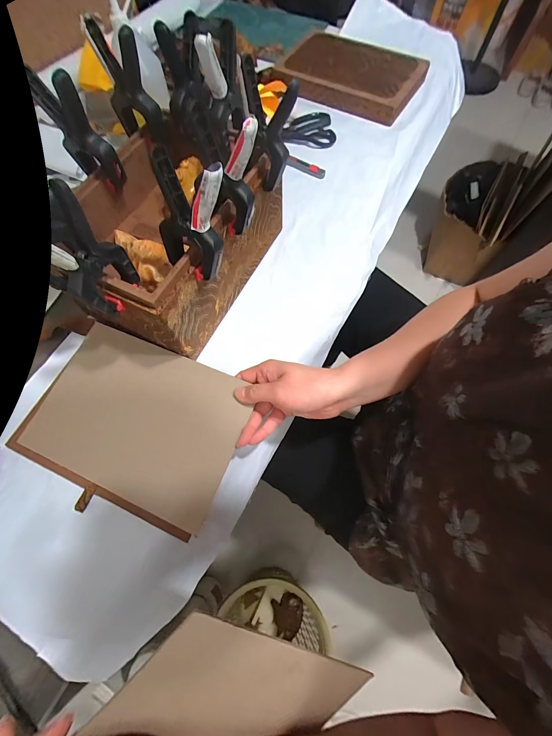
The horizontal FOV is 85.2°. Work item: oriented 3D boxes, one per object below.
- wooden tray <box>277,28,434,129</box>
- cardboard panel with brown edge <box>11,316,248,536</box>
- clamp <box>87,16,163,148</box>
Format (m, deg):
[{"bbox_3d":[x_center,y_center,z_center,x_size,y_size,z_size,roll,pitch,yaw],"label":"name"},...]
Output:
[{"bbox_3d":[0.149,-0.598,0.603,0.283,0.045,0.180,33,71,13],"label":"wooden tray"},{"bbox_3d":[-0.166,0.059,0.357,0.245,0.010,0.179,23,74,10],"label":"cardboard panel with brown edge"},{"bbox_3d":[-0.169,-0.322,0.344,0.055,0.095,0.027,38,73,15],"label":"clamp"}]

